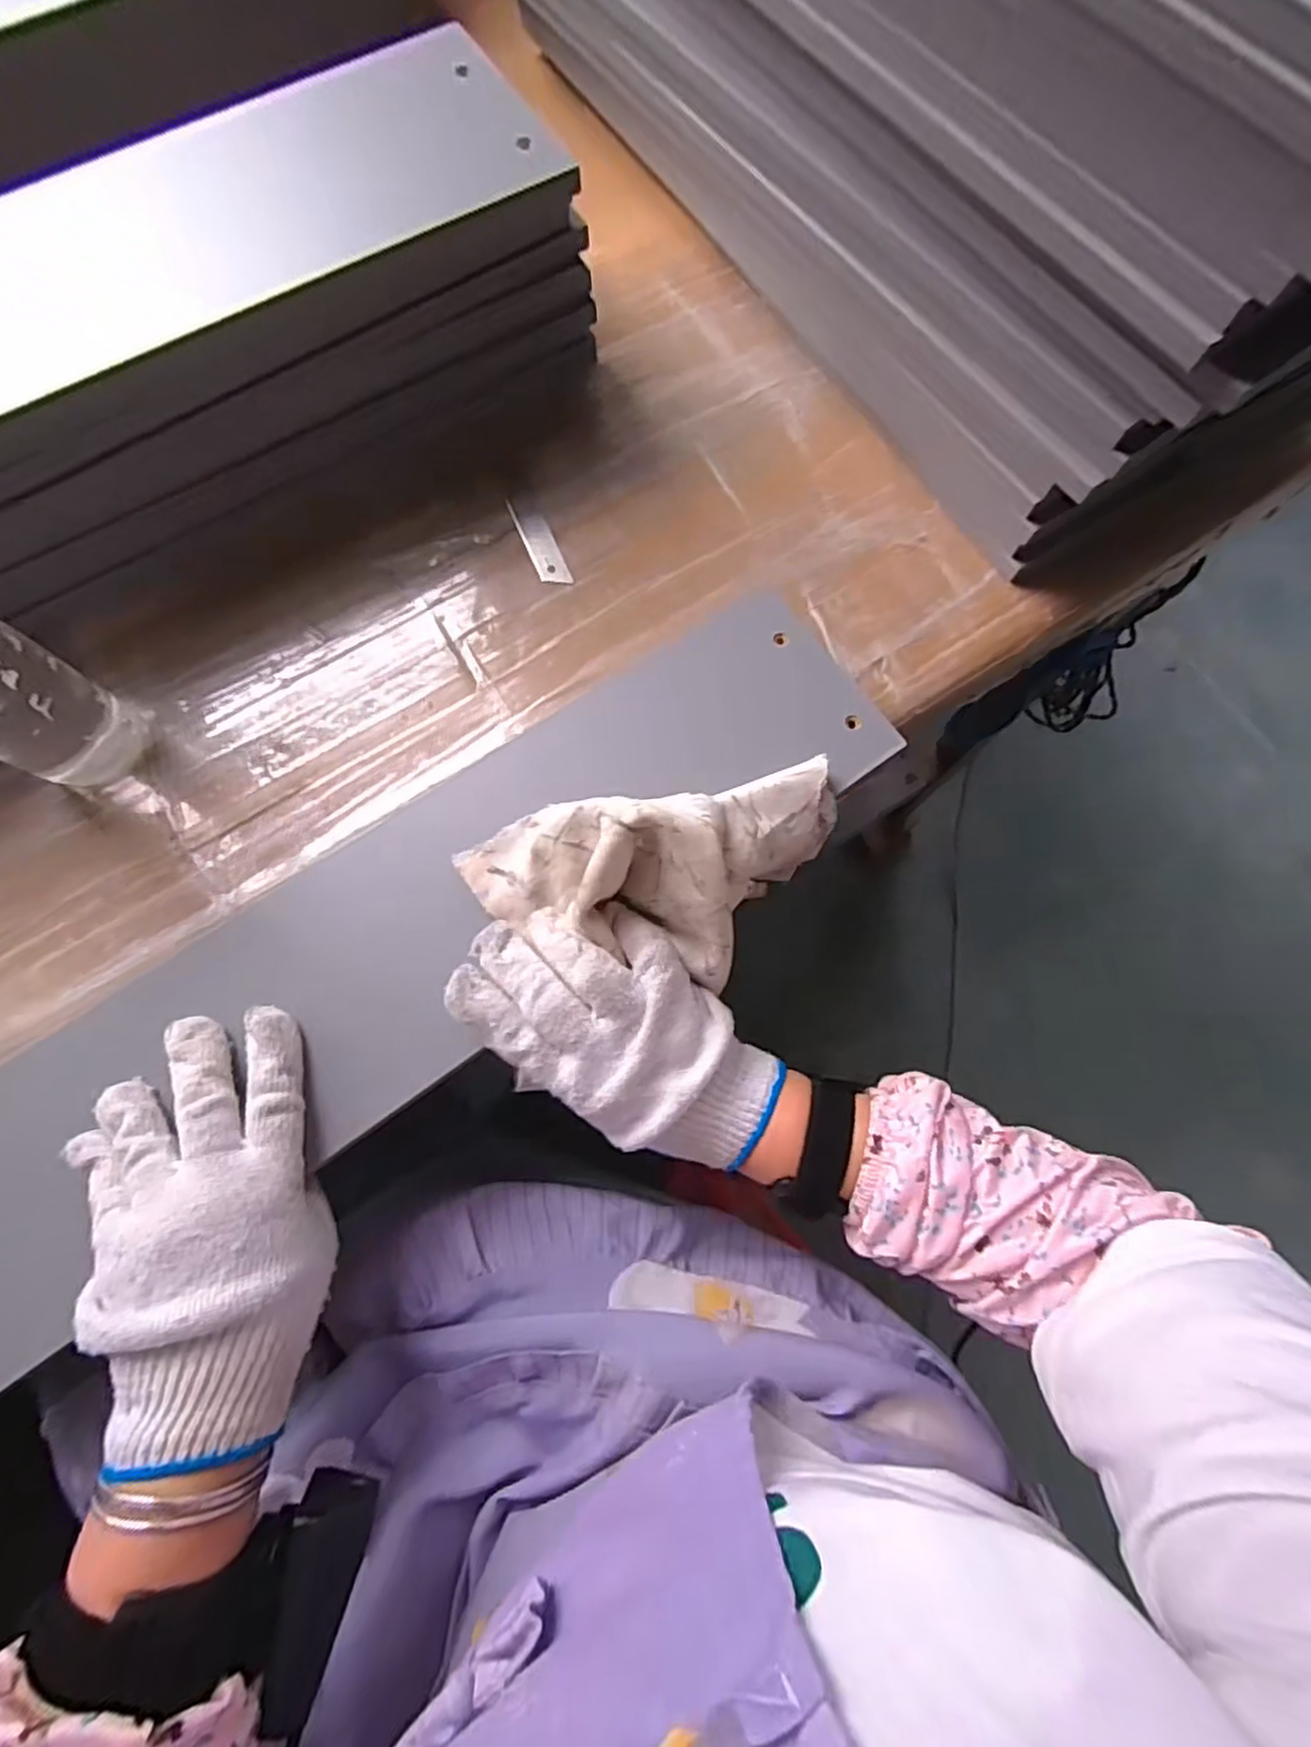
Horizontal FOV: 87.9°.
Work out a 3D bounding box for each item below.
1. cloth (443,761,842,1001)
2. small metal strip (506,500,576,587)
[{"bbox_3d":[0.007,0.001,0.327,0.188,0.064,0.097,-9,77,-9],"label":"cloth"},{"bbox_3d":[-0.070,-0.202,0.416,0.019,0.004,0.067,-21,78,-6],"label":"small metal strip"}]

